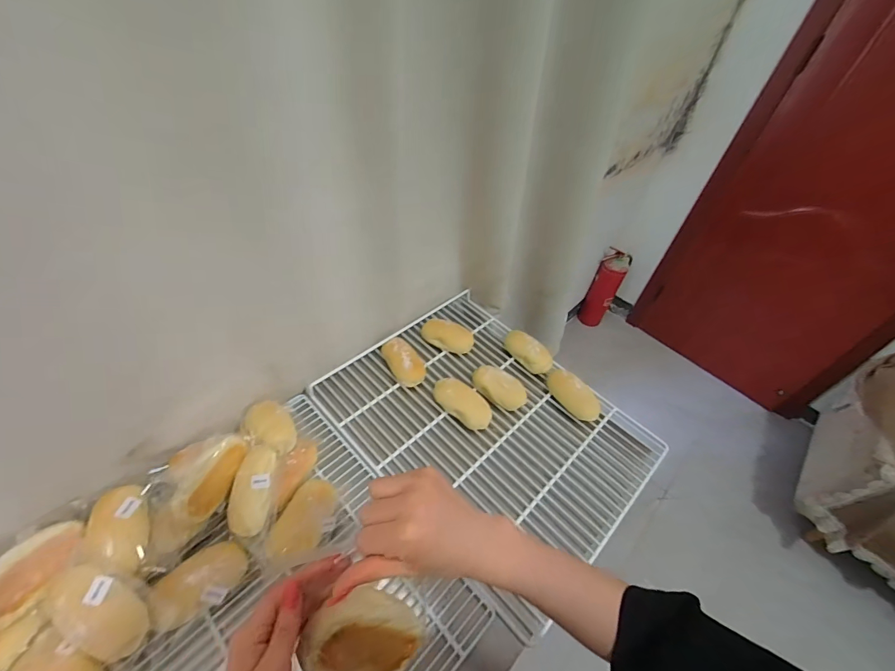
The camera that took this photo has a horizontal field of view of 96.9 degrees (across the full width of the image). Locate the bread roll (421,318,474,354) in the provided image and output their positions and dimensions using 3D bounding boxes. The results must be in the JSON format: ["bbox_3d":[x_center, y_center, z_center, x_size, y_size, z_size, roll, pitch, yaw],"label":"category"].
[{"bbox_3d":[0.000,-0.004,0.955,0.129,0.051,0.070,17,48,9],"label":"bread roll"}]

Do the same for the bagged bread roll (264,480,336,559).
[{"bbox_3d":[-0.231,0.300,0.644,0.068,0.045,0.126,27,55,-3],"label":"bagged bread roll"}]

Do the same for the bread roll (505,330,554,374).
[{"bbox_3d":[0.193,0.034,0.946,0.056,0.045,0.132,-23,54,-26],"label":"bread roll"}]

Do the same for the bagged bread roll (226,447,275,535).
[{"bbox_3d":[-0.302,0.241,0.623,0.065,0.048,0.129,5,71,-2],"label":"bagged bread roll"}]

